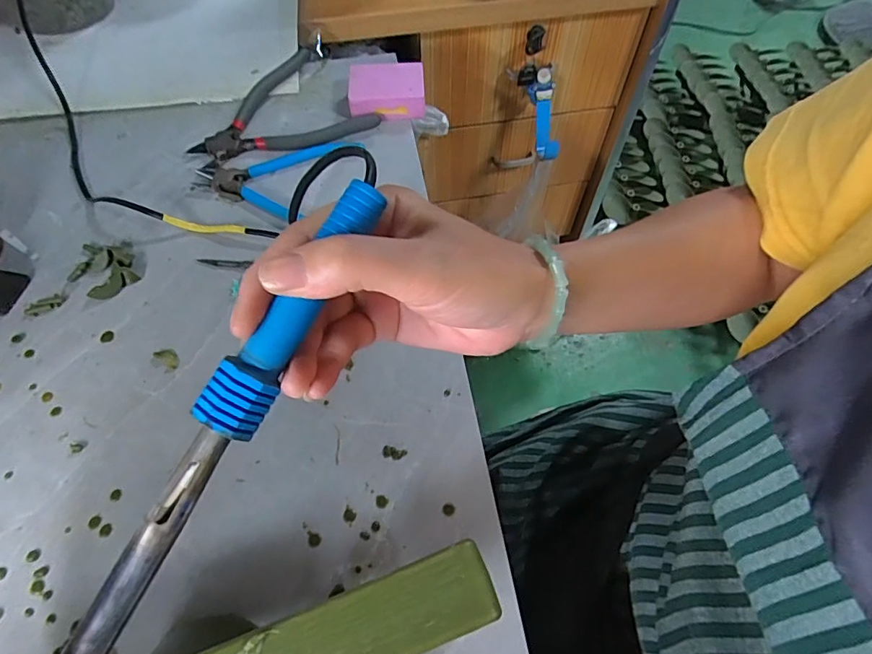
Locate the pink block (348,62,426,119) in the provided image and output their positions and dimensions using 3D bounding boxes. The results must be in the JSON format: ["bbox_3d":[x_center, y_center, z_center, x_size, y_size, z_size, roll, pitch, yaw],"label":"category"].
[{"bbox_3d":[-0.049,-0.238,0.509,0.073,0.028,0.059,-1,60,0],"label":"pink block"}]

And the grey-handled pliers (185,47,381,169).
[{"bbox_3d":[-0.162,-0.209,0.503,0.163,0.011,0.143,-35,65,-18],"label":"grey-handled pliers"}]

